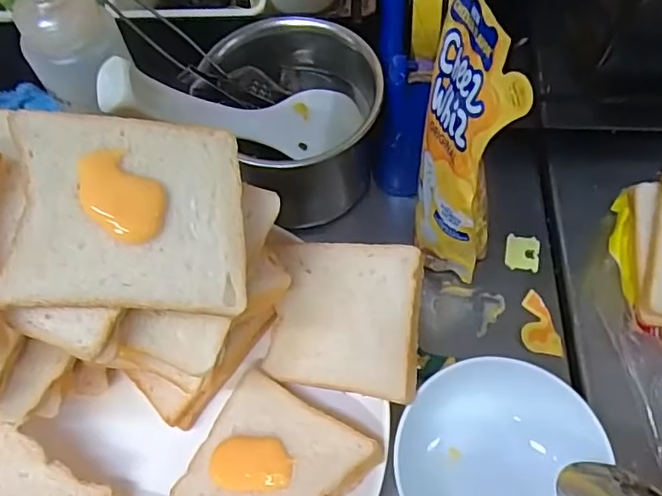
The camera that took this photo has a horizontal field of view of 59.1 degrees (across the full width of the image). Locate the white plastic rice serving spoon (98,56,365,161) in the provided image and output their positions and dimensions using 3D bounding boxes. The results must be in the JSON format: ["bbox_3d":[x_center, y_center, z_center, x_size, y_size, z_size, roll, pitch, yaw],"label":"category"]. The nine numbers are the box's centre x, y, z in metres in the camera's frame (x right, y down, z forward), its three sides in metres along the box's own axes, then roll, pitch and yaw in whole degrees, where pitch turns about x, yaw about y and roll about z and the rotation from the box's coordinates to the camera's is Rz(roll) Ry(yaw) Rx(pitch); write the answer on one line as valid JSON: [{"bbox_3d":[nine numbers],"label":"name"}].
[{"bbox_3d":[-0.042,-0.080,0.344,0.176,0.037,0.055,-1,53,-44],"label":"white plastic rice serving spoon"}]

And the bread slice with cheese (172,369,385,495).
[{"bbox_3d":[-0.031,0.120,0.311,0.096,0.016,0.082,18,64,35],"label":"bread slice with cheese"}]

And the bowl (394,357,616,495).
[{"bbox_3d":[0.084,0.116,0.312,0.097,0.051,0.103,-1,62,2],"label":"bowl"}]

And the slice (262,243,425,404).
[{"bbox_3d":[0.006,0.038,0.327,0.091,0.017,0.081,1,79,33],"label":"slice"}]

